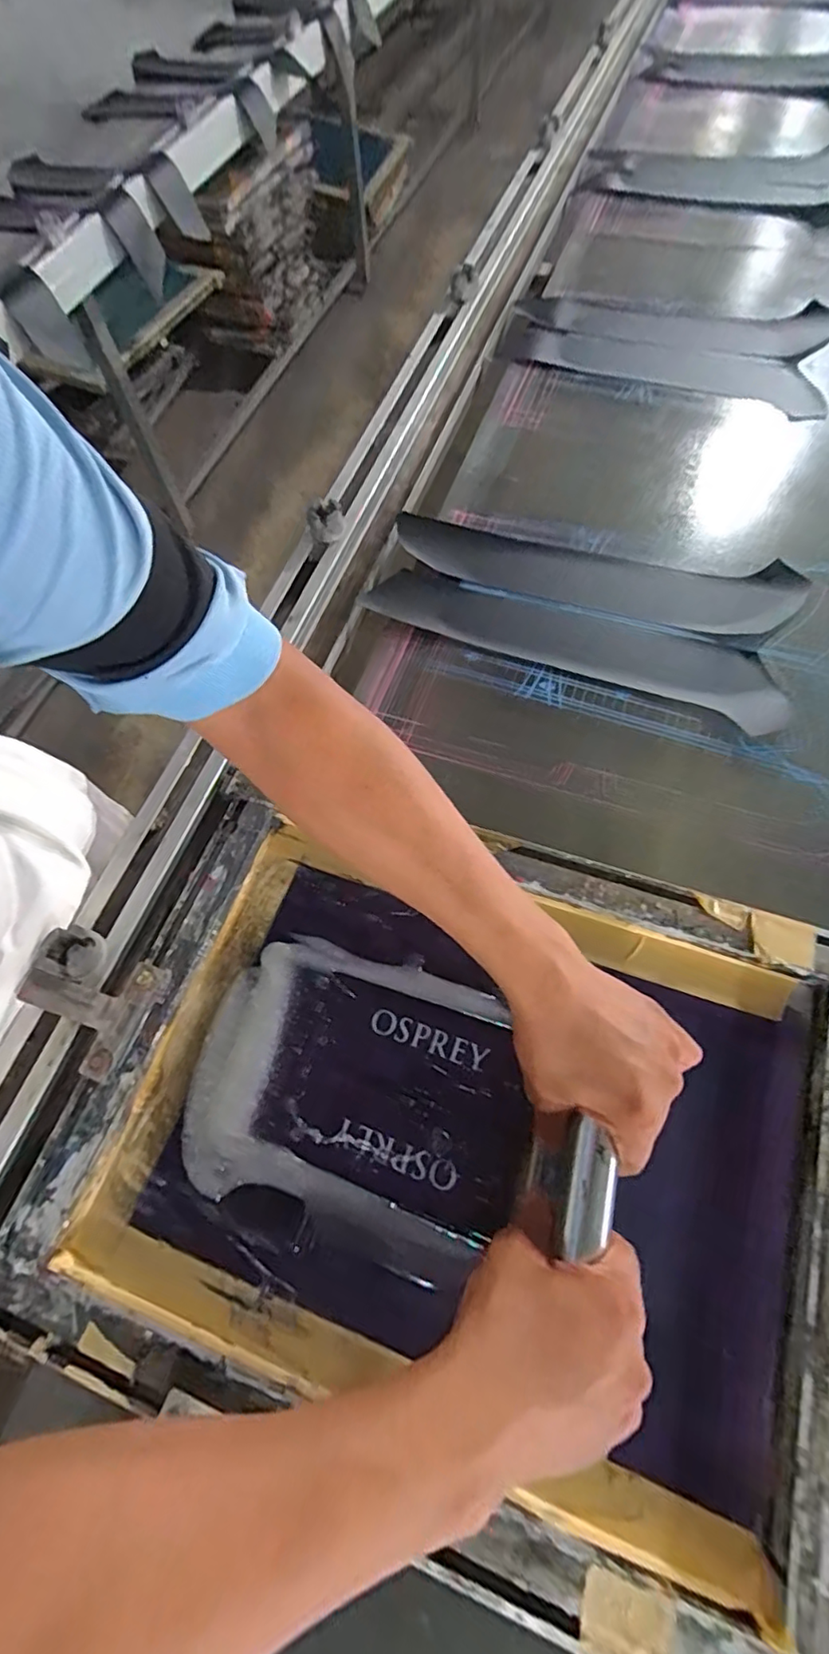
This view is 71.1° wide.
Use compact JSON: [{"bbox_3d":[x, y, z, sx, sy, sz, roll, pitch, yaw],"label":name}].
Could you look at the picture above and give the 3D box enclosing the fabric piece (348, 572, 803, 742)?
[{"bbox_3d":[0.159,-0.197,0.599,0.422,0.008,0.093,22,68,13],"label":"fabric piece"}]

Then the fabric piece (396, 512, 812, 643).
[{"bbox_3d":[0.192,-0.271,0.628,0.430,0.015,0.107,11,66,8],"label":"fabric piece"}]

